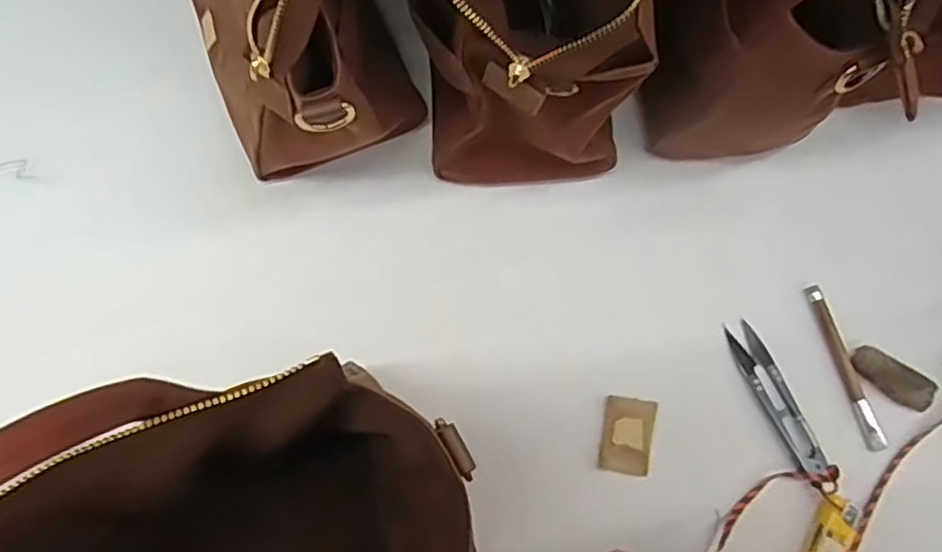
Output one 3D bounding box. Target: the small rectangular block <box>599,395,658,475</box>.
[{"bbox_3d":[0.100,0.101,0.447,0.032,0.010,0.046,10,71,1],"label":"small rectangular block"}]

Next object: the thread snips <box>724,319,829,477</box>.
[{"bbox_3d":[0.197,0.078,0.453,0.022,0.005,0.102,-20,73,-8],"label":"thread snips"}]

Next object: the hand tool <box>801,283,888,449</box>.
[{"bbox_3d":[0.246,0.058,0.462,0.012,0.008,0.111,-14,73,-7],"label":"hand tool"}]

